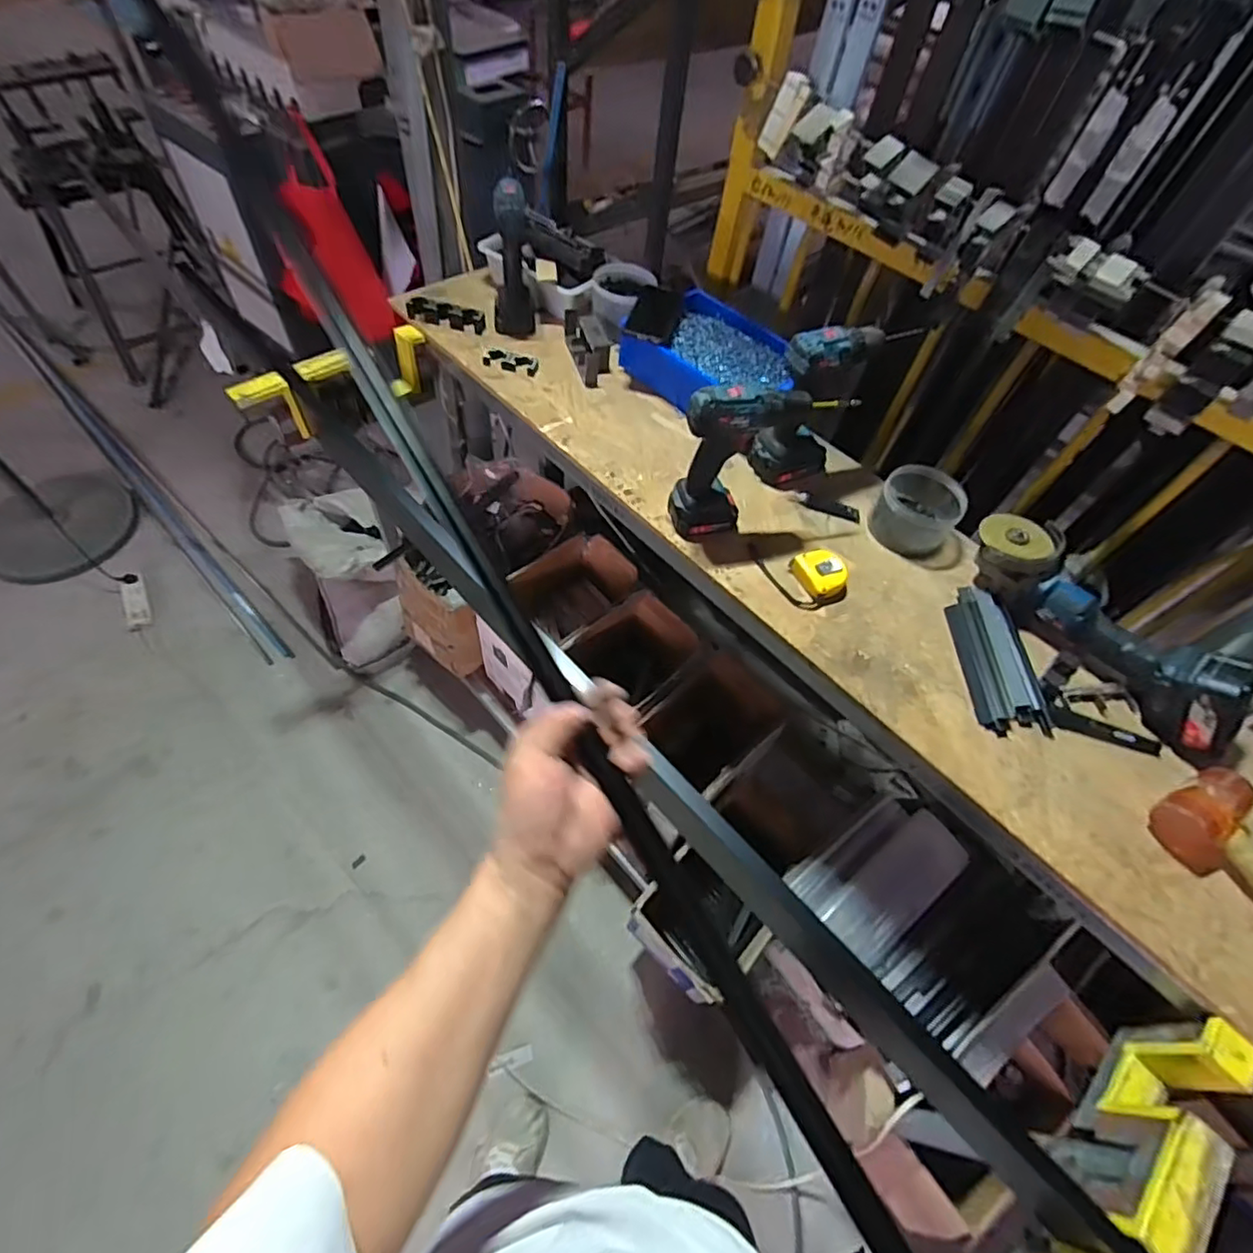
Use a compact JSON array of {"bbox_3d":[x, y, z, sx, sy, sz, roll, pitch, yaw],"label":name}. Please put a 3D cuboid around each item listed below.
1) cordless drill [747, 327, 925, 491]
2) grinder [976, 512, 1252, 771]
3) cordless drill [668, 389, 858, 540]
[{"bbox_3d":[0.285,-0.320,0.891,0.155,0.222,0.086,-19,61,-18],"label":"cordless drill"},{"bbox_3d":[0.608,0.003,0.776,0.098,0.113,0.387,-28,64,-23],"label":"grinder"},{"bbox_3d":[0.163,-0.224,0.819,0.189,0.216,0.071,-19,61,-18],"label":"cordless drill"}]

